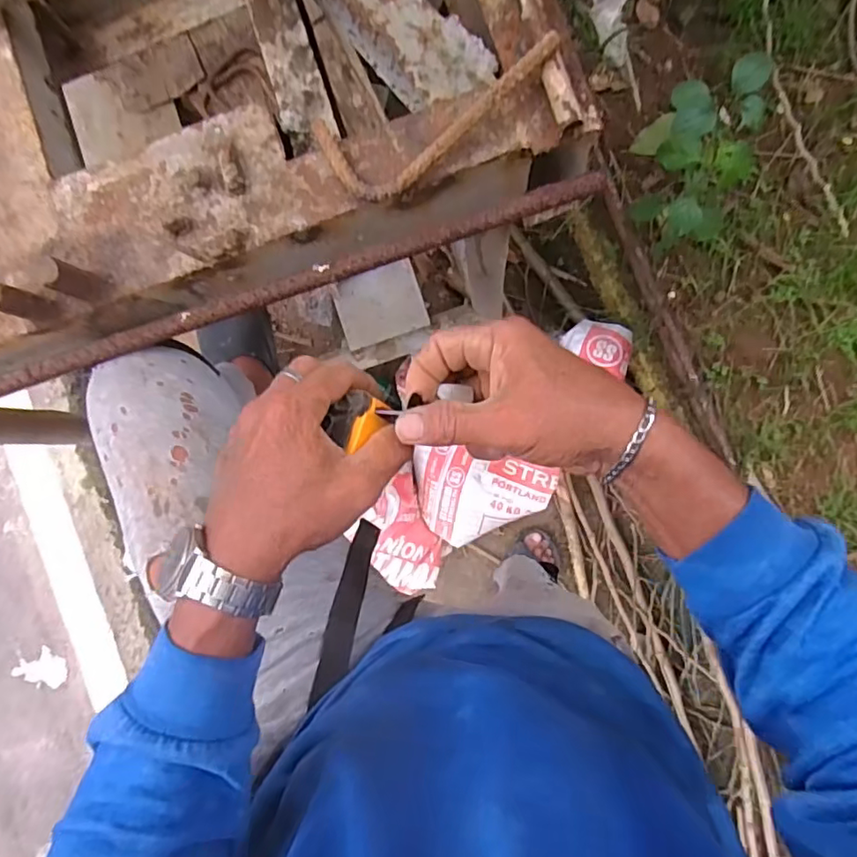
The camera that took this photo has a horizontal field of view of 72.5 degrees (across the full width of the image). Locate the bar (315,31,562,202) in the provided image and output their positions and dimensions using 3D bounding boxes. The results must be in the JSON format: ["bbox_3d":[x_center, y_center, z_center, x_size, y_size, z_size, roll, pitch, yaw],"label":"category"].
[{"bbox_3d":[0.008,-0.201,0.391,0.165,0.035,0.062,-13,87,5],"label":"bar"}]

